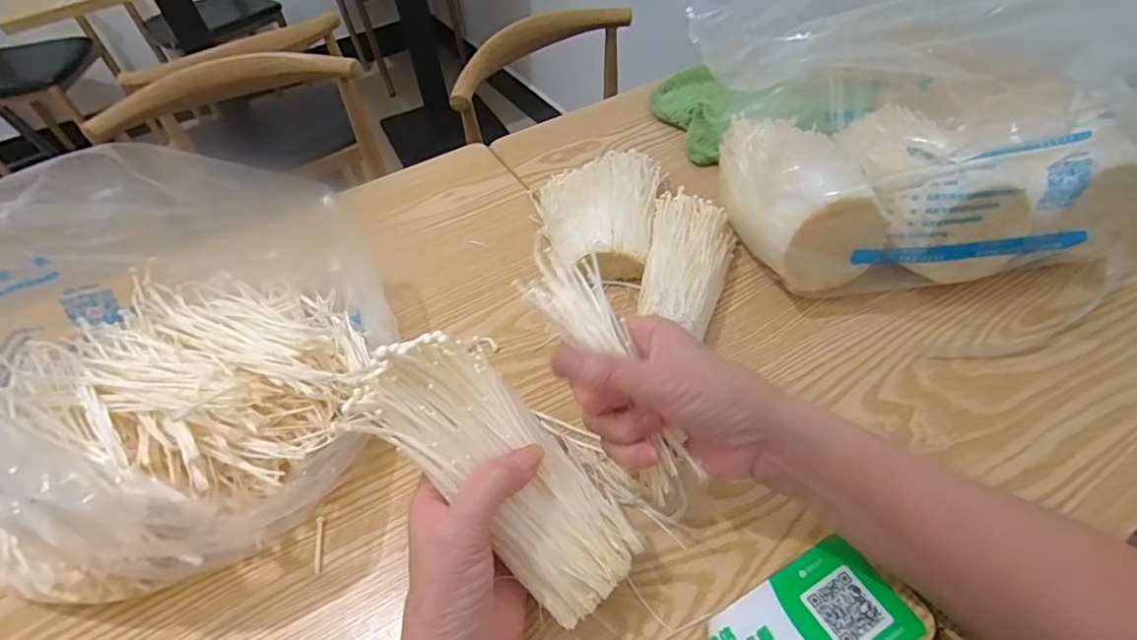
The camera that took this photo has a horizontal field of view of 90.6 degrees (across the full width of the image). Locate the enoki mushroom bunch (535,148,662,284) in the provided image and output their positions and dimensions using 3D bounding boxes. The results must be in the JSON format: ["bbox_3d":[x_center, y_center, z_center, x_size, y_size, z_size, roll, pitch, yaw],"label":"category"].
[{"bbox_3d":[0.031,-0.097,0.510,0.113,0.049,0.147,-6,48,1],"label":"enoki mushroom bunch"}]

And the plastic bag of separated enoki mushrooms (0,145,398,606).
[{"bbox_3d":[-0.236,0.008,0.360,0.239,0.173,0.223,-35,54,-23],"label":"plastic bag of separated enoki mushrooms"}]

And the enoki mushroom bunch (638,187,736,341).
[{"bbox_3d":[0.098,-0.046,0.452,0.066,0.049,0.151,5,50,11],"label":"enoki mushroom bunch"}]

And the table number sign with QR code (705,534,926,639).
[{"bbox_3d":[0.122,0.162,0.290,0.106,0.004,0.059,-25,51,-15],"label":"table number sign with QR code"}]

